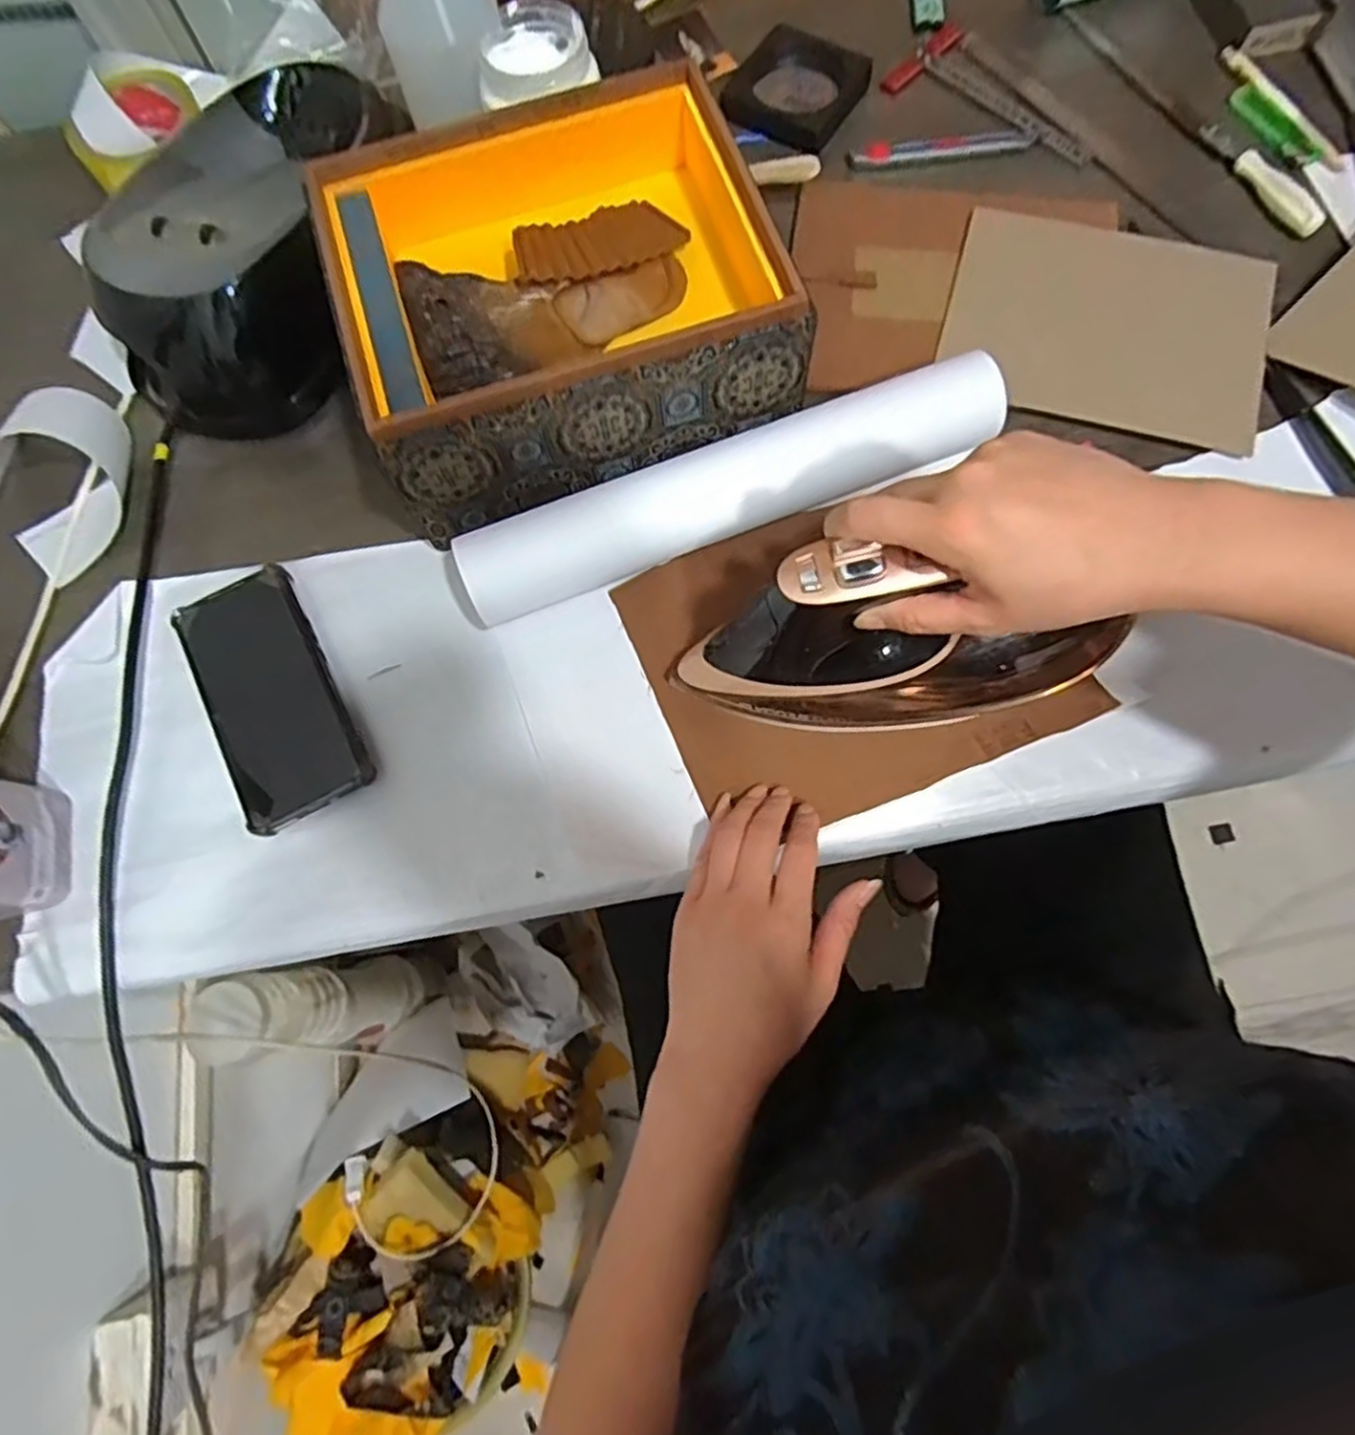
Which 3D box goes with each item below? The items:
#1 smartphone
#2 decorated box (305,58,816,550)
[{"bbox_3d":[-0.254,-0.016,0.464,0.074,0.009,0.163,-28,75,-6],"label":"smartphone"},{"bbox_3d":[-0.074,-0.260,0.475,0.243,0.112,0.212,-19,74,-3],"label":"decorated box"}]

